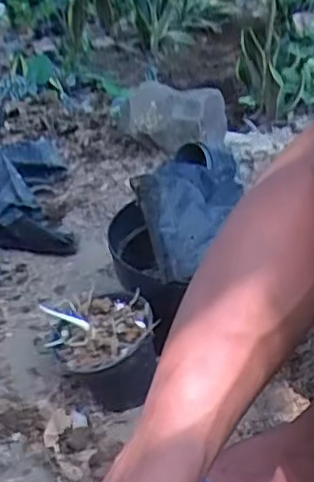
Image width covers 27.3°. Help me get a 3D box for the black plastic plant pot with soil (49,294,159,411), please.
[{"bbox_3d":[-0.062,0.126,0.762,0.115,0.093,0.117,-3,39,3],"label":"black plastic plant pot with soil"}]

